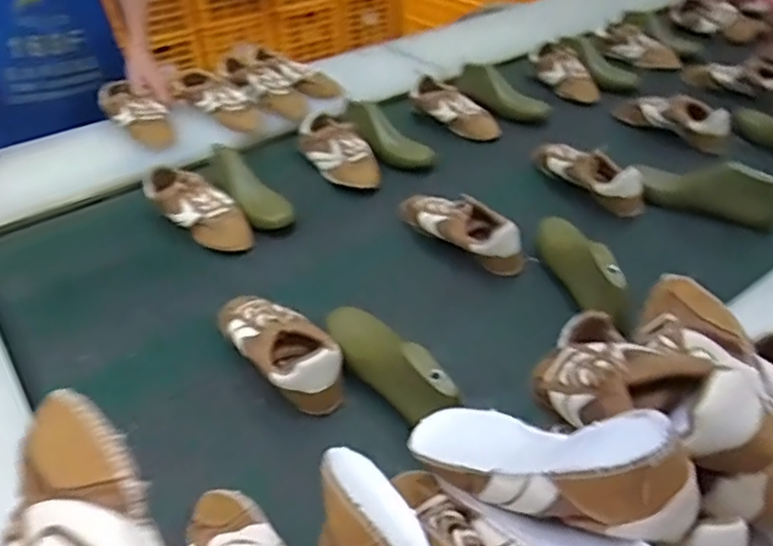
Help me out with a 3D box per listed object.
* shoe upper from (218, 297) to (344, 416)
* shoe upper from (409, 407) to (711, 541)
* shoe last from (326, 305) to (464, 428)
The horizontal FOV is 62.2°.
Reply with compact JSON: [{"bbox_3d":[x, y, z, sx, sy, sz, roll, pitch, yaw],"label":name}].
[{"bbox_3d":[-0.130,0.083,0.777,0.088,0.063,0.210,-29,44,-28],"label":"shoe upper"},{"bbox_3d":[0.110,0.144,0.470,0.081,0.080,0.236,-35,16,-33],"label":"shoe upper"},{"bbox_3d":[-0.003,0.092,0.733,0.063,0.075,0.234,-23,41,-22],"label":"shoe last"}]

